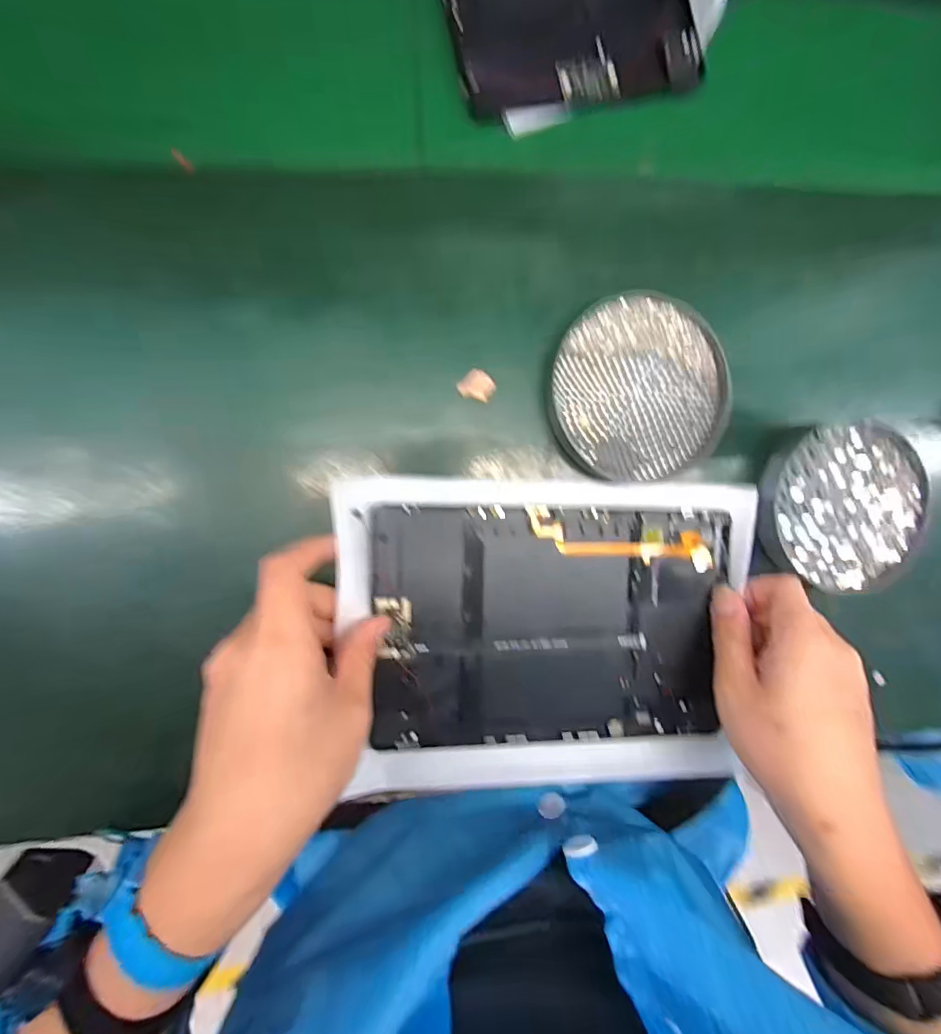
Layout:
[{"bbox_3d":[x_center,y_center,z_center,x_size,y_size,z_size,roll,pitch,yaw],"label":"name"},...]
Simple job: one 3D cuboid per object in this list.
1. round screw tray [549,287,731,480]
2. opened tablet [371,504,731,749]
[{"bbox_3d":[0.108,-0.081,0.324,0.114,0.021,0.111,0,90,-8],"label":"round screw tray"},{"bbox_3d":[0.055,0.071,0.330,0.228,0.013,0.154,0,90,-8],"label":"opened tablet"}]

